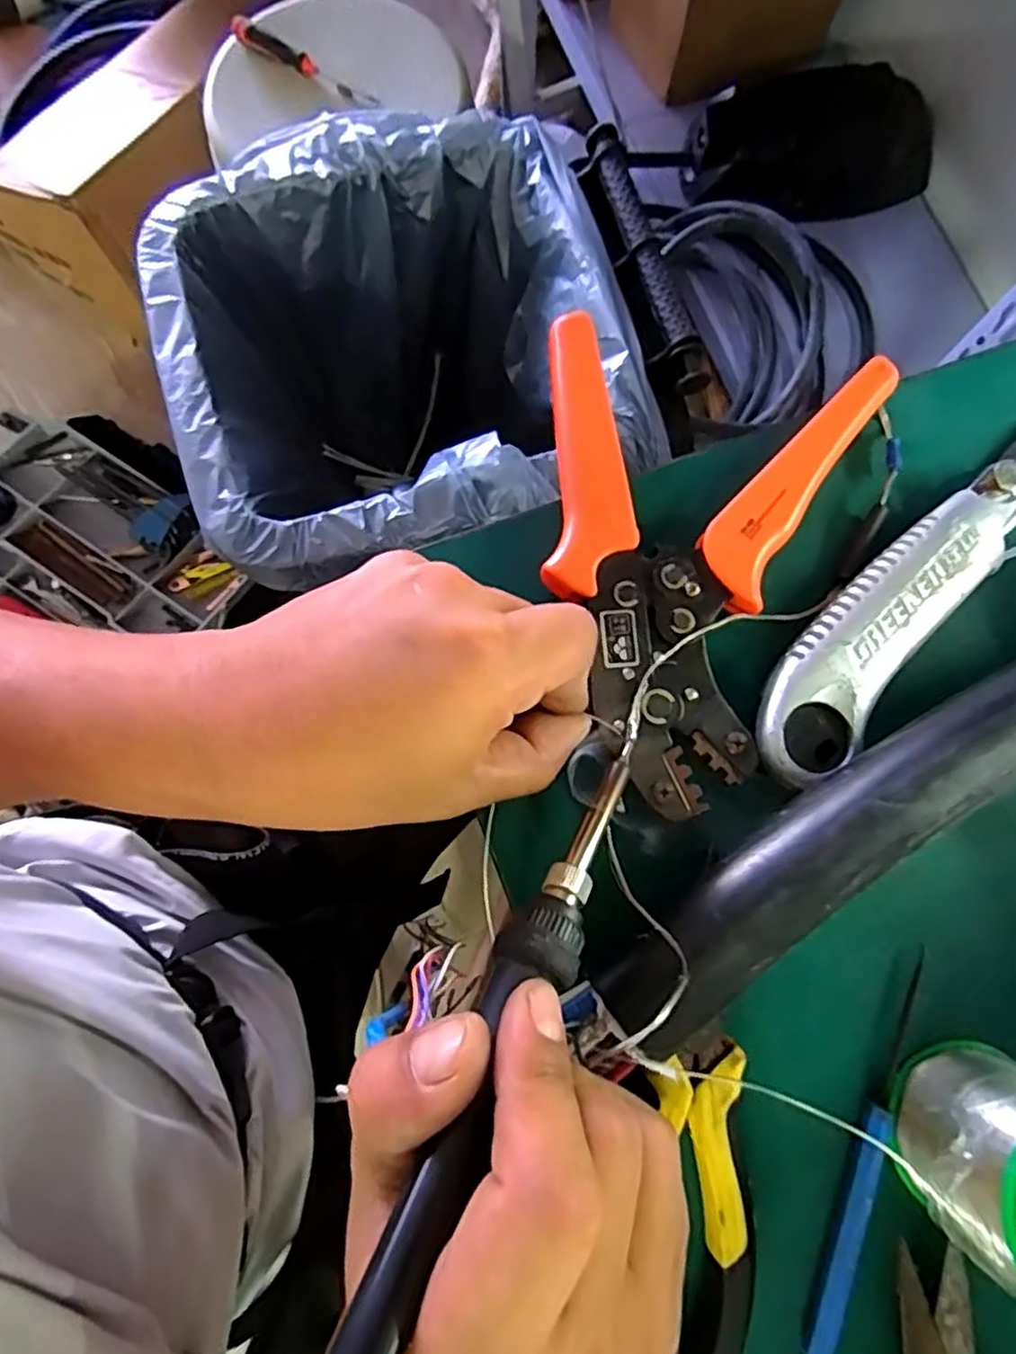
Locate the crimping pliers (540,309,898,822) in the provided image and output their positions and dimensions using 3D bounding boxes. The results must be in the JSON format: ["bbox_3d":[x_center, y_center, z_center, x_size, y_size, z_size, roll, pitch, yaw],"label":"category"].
[{"bbox_3d":[0.059,-0.043,0.254,0.116,0.015,0.170,15,78,2],"label":"crimping pliers"}]

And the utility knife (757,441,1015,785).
[{"bbox_3d":[0.152,-0.040,0.261,0.036,0.020,0.190,41,80,7],"label":"utility knife"}]

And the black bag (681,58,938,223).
[{"bbox_3d":[0.453,-0.777,1.054,0.363,0.166,0.105,-3,78,-2],"label":"black bag"}]

